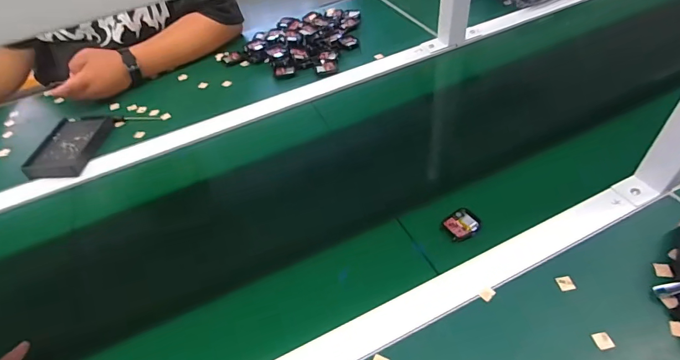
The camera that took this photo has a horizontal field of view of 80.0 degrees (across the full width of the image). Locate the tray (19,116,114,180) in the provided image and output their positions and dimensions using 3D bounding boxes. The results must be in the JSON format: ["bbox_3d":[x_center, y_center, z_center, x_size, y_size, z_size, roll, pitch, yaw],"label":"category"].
[{"bbox_3d":[-0.458,-0.056,0.692,0.096,0.025,0.151,-1,48,6],"label":"tray"}]

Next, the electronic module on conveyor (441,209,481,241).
[{"bbox_3d":[0.155,0.055,0.511,0.044,0.010,0.037,-24,49,-14],"label":"electronic module on conveyor"}]

